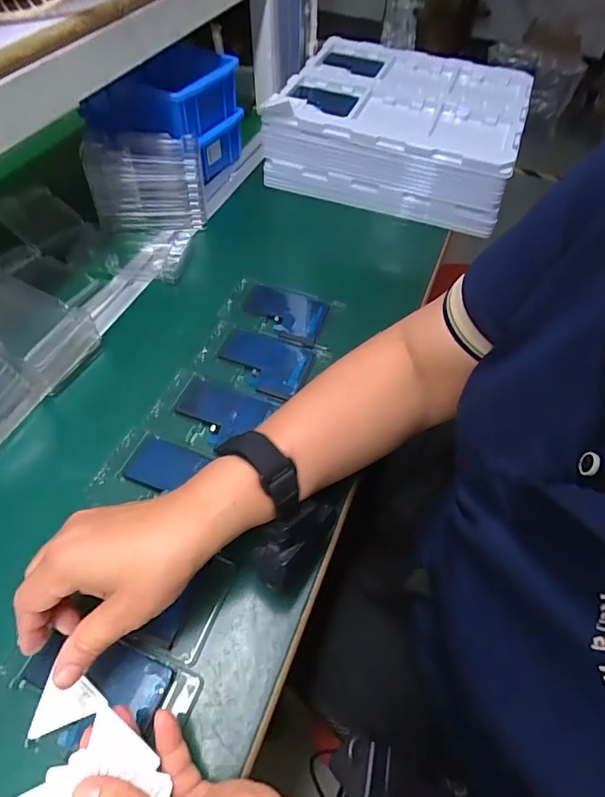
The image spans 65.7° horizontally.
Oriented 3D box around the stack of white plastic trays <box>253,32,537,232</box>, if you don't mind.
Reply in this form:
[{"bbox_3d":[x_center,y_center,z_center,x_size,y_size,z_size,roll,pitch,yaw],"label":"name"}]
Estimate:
[{"bbox_3d":[0.144,-0.395,0.689,0.323,0.103,0.273,19,56,12],"label":"stack of white plastic trays"}]

